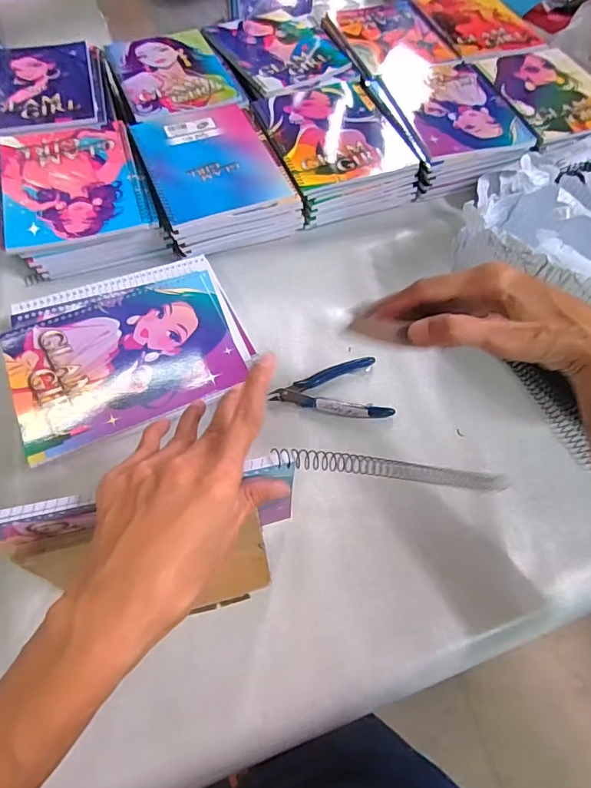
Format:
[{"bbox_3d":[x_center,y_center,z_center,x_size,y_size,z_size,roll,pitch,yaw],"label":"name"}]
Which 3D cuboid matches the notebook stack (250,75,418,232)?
[{"bbox_3d":[0.047,-0.331,0.632,0.167,0.064,0.210,-17,62,-12],"label":"notebook stack"}]

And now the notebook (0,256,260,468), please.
[{"bbox_3d":[-0.154,-0.047,0.437,0.207,0.016,0.178,-20,64,-12],"label":"notebook"}]

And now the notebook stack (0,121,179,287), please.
[{"bbox_3d":[-0.257,-0.236,0.569,0.169,0.067,0.200,-16,61,-11],"label":"notebook stack"}]

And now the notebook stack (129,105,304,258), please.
[{"bbox_3d":[-0.106,-0.276,0.589,0.160,0.053,0.207,-20,62,-15],"label":"notebook stack"}]

